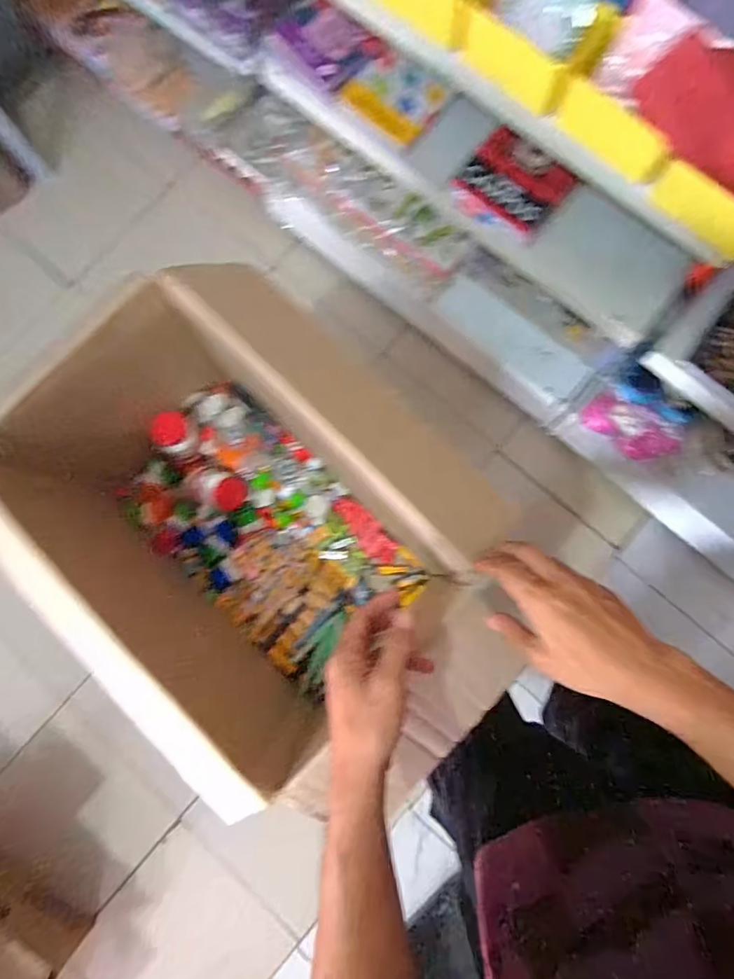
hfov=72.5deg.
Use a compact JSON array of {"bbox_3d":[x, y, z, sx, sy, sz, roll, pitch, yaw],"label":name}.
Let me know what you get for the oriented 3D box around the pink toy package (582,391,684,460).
[{"bbox_3d":[0.576,-0.150,1.080,0.190,0.130,0.050,37,54,8],"label":"pink toy package"}]

